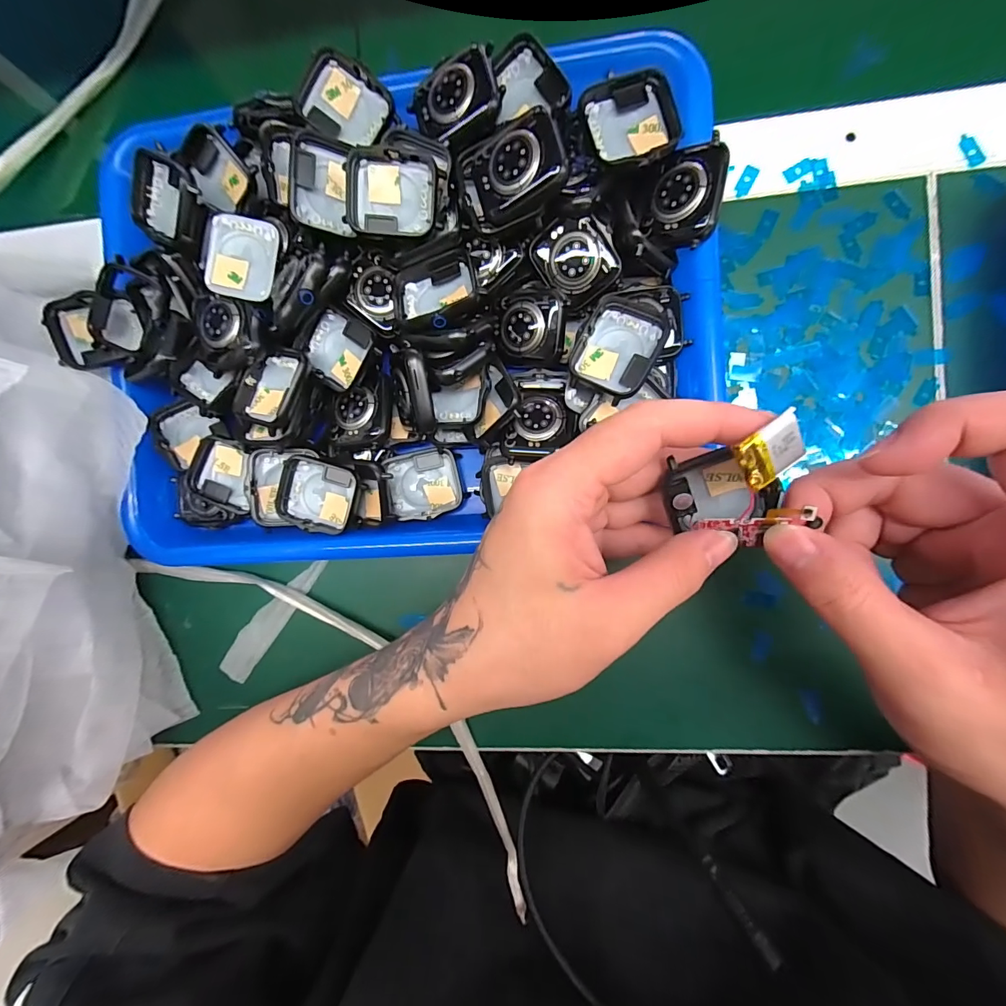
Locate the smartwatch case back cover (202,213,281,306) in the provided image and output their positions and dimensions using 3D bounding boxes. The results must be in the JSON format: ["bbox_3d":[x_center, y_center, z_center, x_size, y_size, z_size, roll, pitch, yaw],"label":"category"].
[{"bbox_3d":[-0.132,-0.123,0.213,0.033,0.009,0.039,14,92,6],"label":"smartwatch case back cover"}]

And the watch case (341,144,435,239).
[{"bbox_3d":[-0.053,-0.149,0.204,0.042,0.012,0.033,5,91,7],"label":"watch case"}]

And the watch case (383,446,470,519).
[{"bbox_3d":[-0.044,-0.011,0.241,0.044,0.016,0.038,-10,95,-12],"label":"watch case"}]

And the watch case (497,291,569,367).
[{"bbox_3d":[0.014,-0.092,0.224,0.038,0.011,0.037,8,107,20],"label":"watch case"}]

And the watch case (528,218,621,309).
[{"bbox_3d":[0.037,-0.122,0.214,0.033,0.015,0.038,-33,87,6],"label":"watch case"}]

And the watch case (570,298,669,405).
[{"bbox_3d":[0.055,-0.075,0.205,0.037,0.013,0.045,27,94,6],"label":"watch case"}]

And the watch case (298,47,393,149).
[{"bbox_3d":[-0.079,-0.202,0.218,0.041,0.010,0.034,25,97,-16],"label":"watch case"}]

